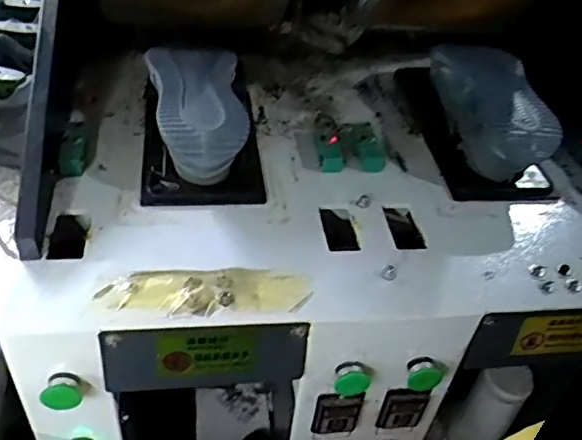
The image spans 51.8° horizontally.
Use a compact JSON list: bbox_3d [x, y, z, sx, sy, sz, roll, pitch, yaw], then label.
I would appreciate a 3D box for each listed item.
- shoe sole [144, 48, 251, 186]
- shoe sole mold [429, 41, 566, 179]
[{"bbox_3d":[-0.124,-0.143,0.781,0.120,0.081,0.263,-2,41,-11],"label":"shoe sole"},{"bbox_3d":[0.282,-0.160,0.843,0.118,0.079,0.256,-4,43,-10],"label":"shoe sole mold"}]

